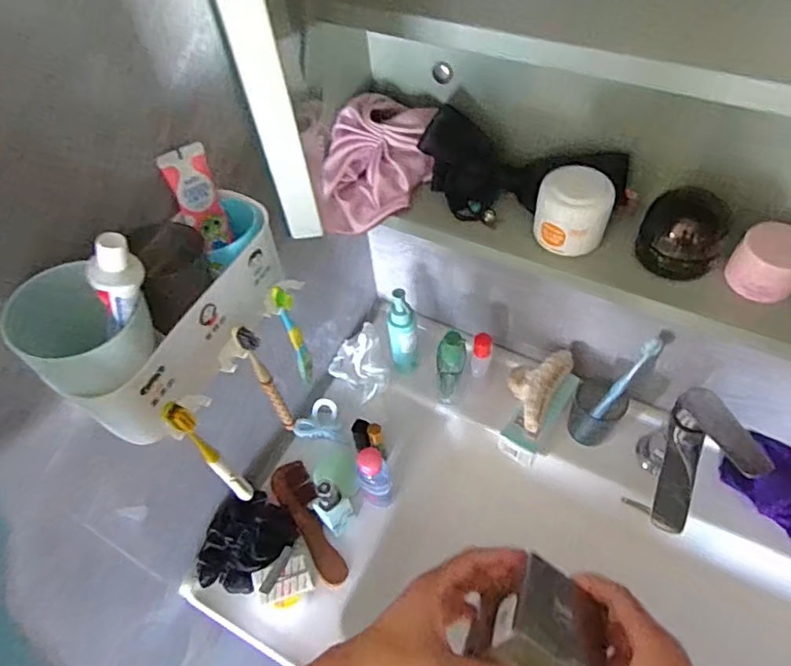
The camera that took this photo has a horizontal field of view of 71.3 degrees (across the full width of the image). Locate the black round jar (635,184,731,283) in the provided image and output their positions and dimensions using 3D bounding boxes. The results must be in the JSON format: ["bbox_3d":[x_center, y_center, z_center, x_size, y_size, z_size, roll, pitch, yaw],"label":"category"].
[{"bbox_3d":[0.228,-0.078,0.439,0.059,0.049,0.049,23,60,20],"label":"black round jar"}]

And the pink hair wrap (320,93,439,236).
[{"bbox_3d":[-0.019,-0.154,0.521,0.091,0.082,0.116,19,59,18],"label":"pink hair wrap"}]

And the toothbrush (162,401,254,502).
[{"bbox_3d":[-0.153,0.104,0.463,0.017,0.170,0.015,33,64,25],"label":"toothbrush"}]

